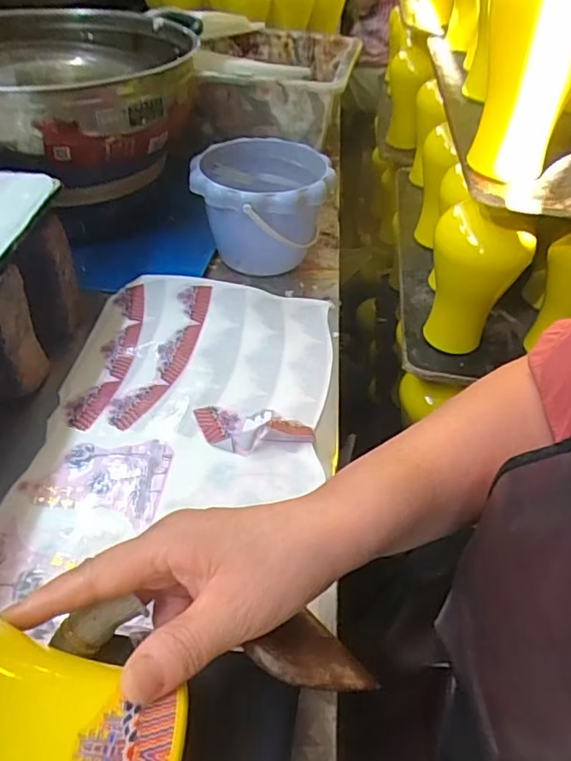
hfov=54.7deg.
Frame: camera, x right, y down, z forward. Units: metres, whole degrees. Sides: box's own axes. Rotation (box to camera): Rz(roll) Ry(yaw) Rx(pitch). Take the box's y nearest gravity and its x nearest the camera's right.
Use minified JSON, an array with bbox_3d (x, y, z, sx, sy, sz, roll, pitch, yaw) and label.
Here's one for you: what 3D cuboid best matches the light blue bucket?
[{"bbox_3d":[-0.027,-0.197,0.643,0.149,0.110,0.150,1,45,-1],"label":"light blue bucket"}]

